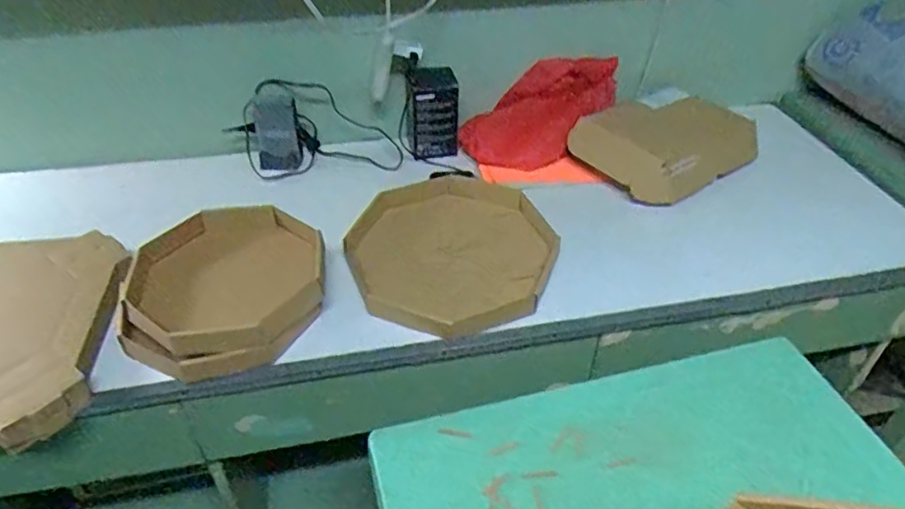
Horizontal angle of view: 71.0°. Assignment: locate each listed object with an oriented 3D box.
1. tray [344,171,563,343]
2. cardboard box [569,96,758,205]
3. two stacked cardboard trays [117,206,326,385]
[{"bbox_3d":[-0.001,-0.006,0.963,0.300,0.053,0.325,-13,42,-15],"label":"tray"},{"bbox_3d":[0.388,-0.207,1.157,0.304,0.082,0.222,-25,46,-27],"label":"cardboard box"},{"bbox_3d":[-0.305,0.039,0.848,0.267,0.085,0.228,-24,46,-26],"label":"two stacked cardboard trays"}]

